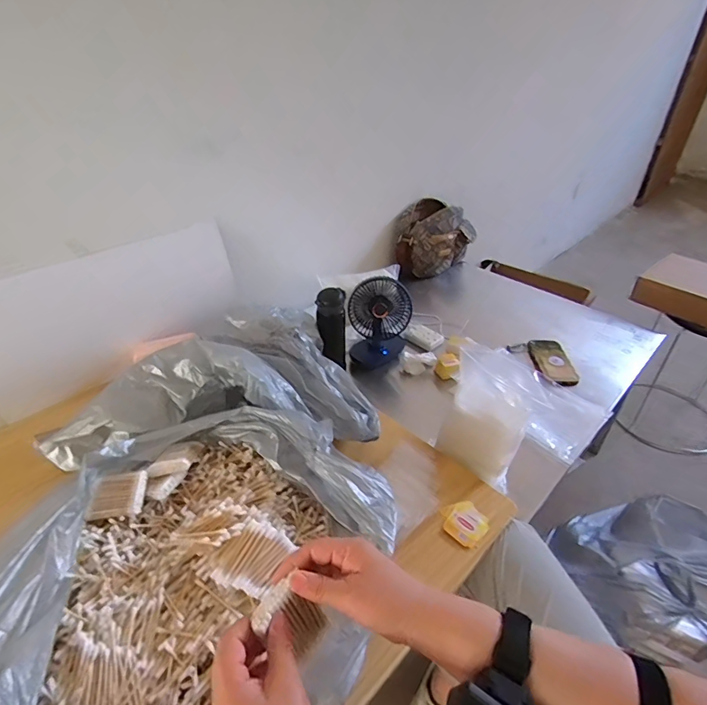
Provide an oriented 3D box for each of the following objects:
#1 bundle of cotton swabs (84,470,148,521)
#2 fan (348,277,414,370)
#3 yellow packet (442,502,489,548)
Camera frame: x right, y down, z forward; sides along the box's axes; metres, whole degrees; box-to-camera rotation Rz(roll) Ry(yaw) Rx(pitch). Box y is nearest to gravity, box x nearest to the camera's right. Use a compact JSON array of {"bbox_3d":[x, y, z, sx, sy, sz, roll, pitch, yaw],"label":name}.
[{"bbox_3d":[-0.303,0.183,0.561,0.070,0.011,0.054,-7,57,-1],"label":"bundle of cotton swabs"},{"bbox_3d":[0.061,-0.072,1.046,0.151,0.201,0.082,-10,38,-13],"label":"fan"},{"bbox_3d":[0.173,0.261,0.679,0.069,0.006,0.066,-29,45,-33],"label":"yellow packet"}]

